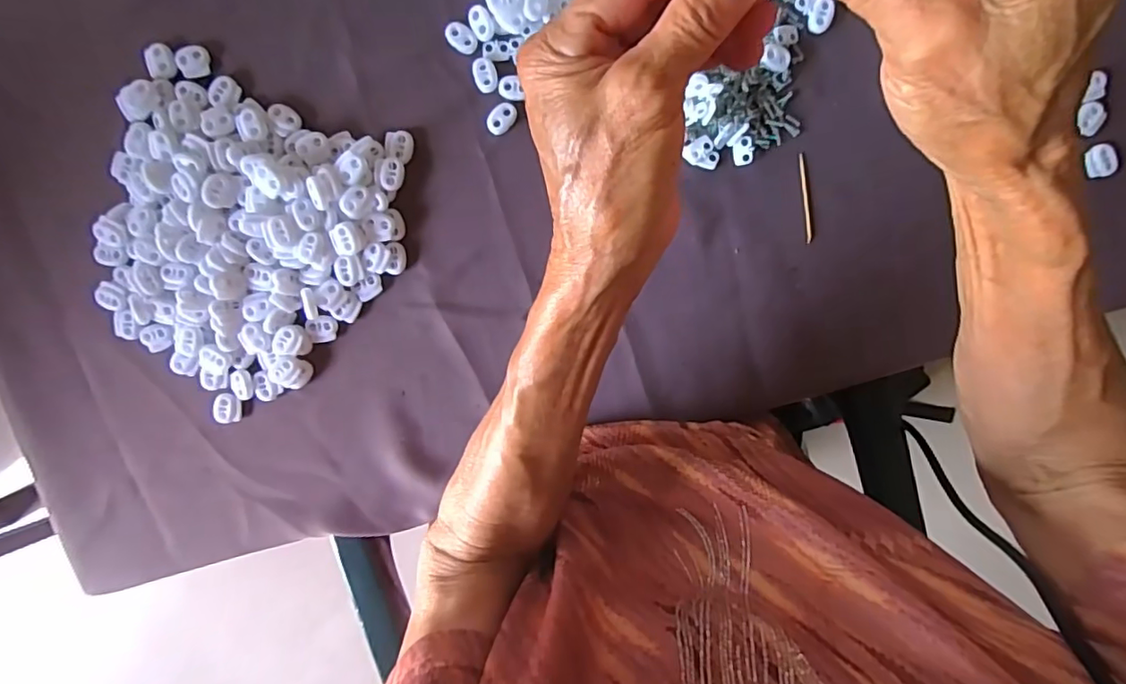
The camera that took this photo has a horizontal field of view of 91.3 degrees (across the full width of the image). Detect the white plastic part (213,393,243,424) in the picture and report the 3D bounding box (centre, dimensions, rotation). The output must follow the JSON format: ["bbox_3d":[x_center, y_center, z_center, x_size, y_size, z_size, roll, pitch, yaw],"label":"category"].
[{"bbox_3d":[-0.248,0.049,0.405,0.019,0.004,0.022,4,98,-2],"label":"white plastic part"}]

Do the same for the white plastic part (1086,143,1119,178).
[{"bbox_3d":[0.381,-0.128,0.388,0.017,0.008,0.022,-22,98,2],"label":"white plastic part"}]

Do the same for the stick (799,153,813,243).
[{"bbox_3d":[0.174,-0.103,0.395,0.005,0.004,0.061,-9,98,0],"label":"stick"}]

